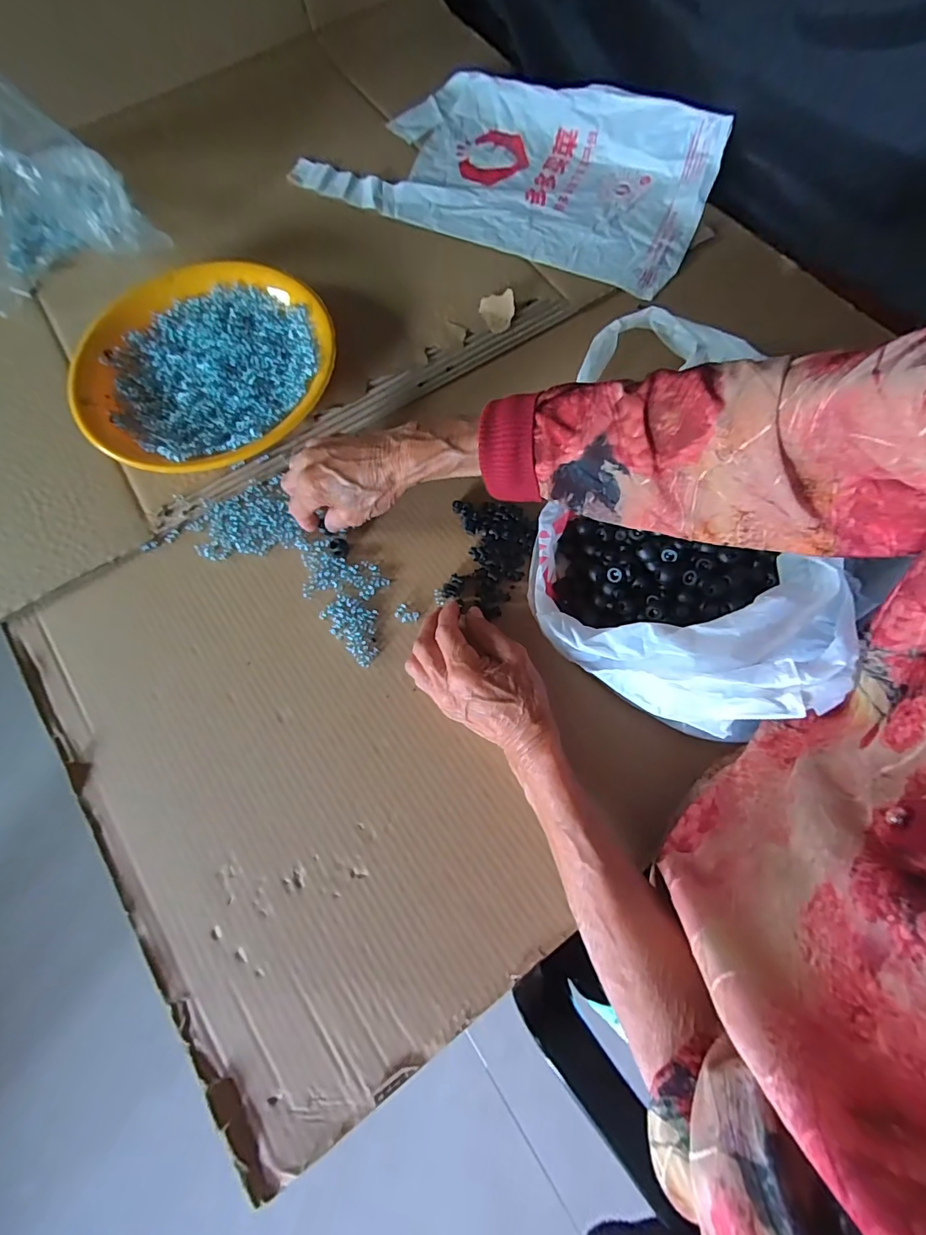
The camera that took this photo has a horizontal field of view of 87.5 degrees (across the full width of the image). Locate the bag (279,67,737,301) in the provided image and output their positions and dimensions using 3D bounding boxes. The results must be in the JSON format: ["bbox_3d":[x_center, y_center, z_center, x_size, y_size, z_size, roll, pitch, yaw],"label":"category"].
[{"bbox_3d":[0.051,-0.522,0.548,0.451,0.046,0.234,29,75,10],"label":"bag"}]

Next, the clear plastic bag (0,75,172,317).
[{"bbox_3d":[-0.439,-0.434,0.475,0.195,0.153,0.117,-22,73,-5],"label":"clear plastic bag"}]

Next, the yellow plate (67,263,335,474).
[{"bbox_3d":[-0.244,-0.239,0.471,0.235,0.041,0.231,0,73,1],"label":"yellow plate"}]

